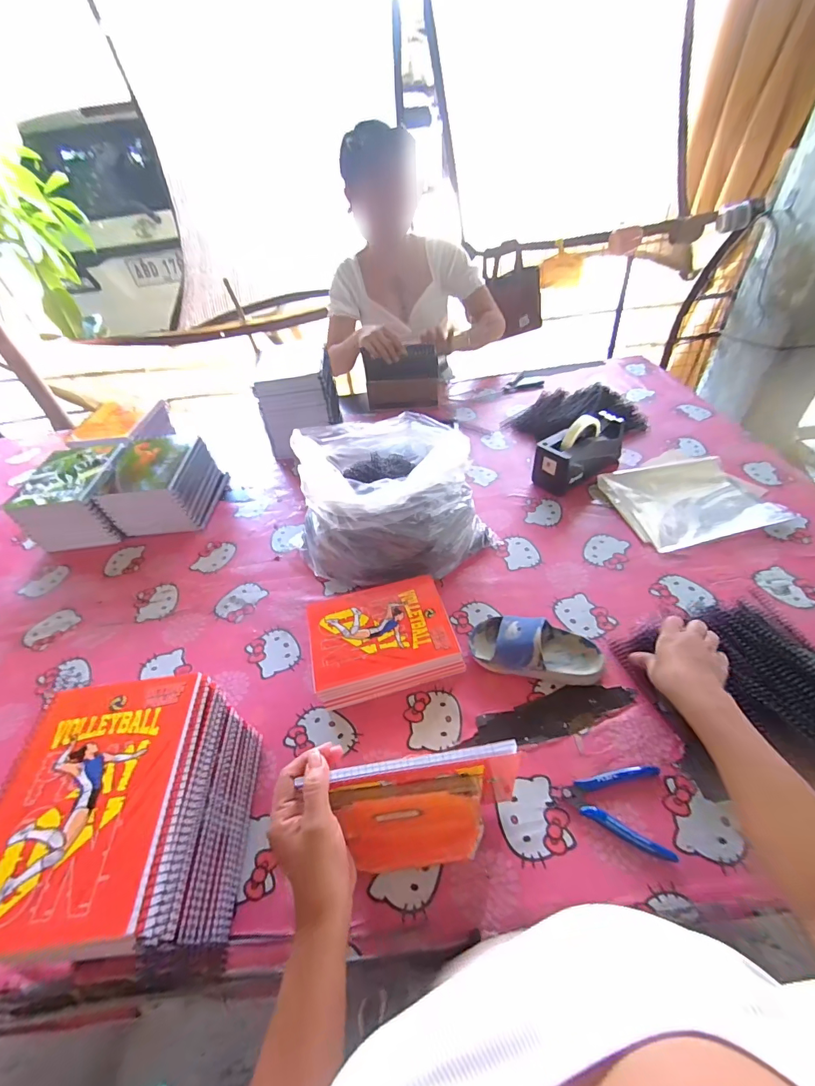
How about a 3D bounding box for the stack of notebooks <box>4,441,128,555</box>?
[{"bbox_3d":[-0.670,-0.102,0.886,0.169,0.115,0.214,-7,46,0],"label":"stack of notebooks"}]

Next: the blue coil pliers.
[{"bbox_3d":[0.220,0.277,0.464,0.114,0.017,0.087,9,48,15],"label":"blue coil pliers"}]

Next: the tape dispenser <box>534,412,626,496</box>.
[{"bbox_3d":[0.354,-0.192,0.850,0.218,0.117,0.090,-27,49,-19],"label":"tape dispenser"}]

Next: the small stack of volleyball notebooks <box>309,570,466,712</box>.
[{"bbox_3d":[-0.037,0.139,0.615,0.196,0.050,0.163,-13,46,-6],"label":"small stack of volleyball notebooks"}]

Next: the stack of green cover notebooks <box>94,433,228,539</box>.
[{"bbox_3d":[-0.510,-0.127,0.892,0.181,0.117,0.196,-6,46,0],"label":"stack of green cover notebooks"}]

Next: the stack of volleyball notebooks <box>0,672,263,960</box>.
[{"bbox_3d":[-0.258,0.270,0.419,0.147,0.186,0.191,-6,46,1],"label":"stack of volleyball notebooks"}]

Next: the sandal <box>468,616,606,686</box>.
[{"bbox_3d":[0.175,0.141,0.577,0.172,0.063,0.081,6,47,12],"label":"sandal"}]

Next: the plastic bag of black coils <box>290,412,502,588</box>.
[{"bbox_3d":[-0.035,-0.076,0.728,0.299,0.196,0.262,-24,48,-16],"label":"plastic bag of black coils"}]

